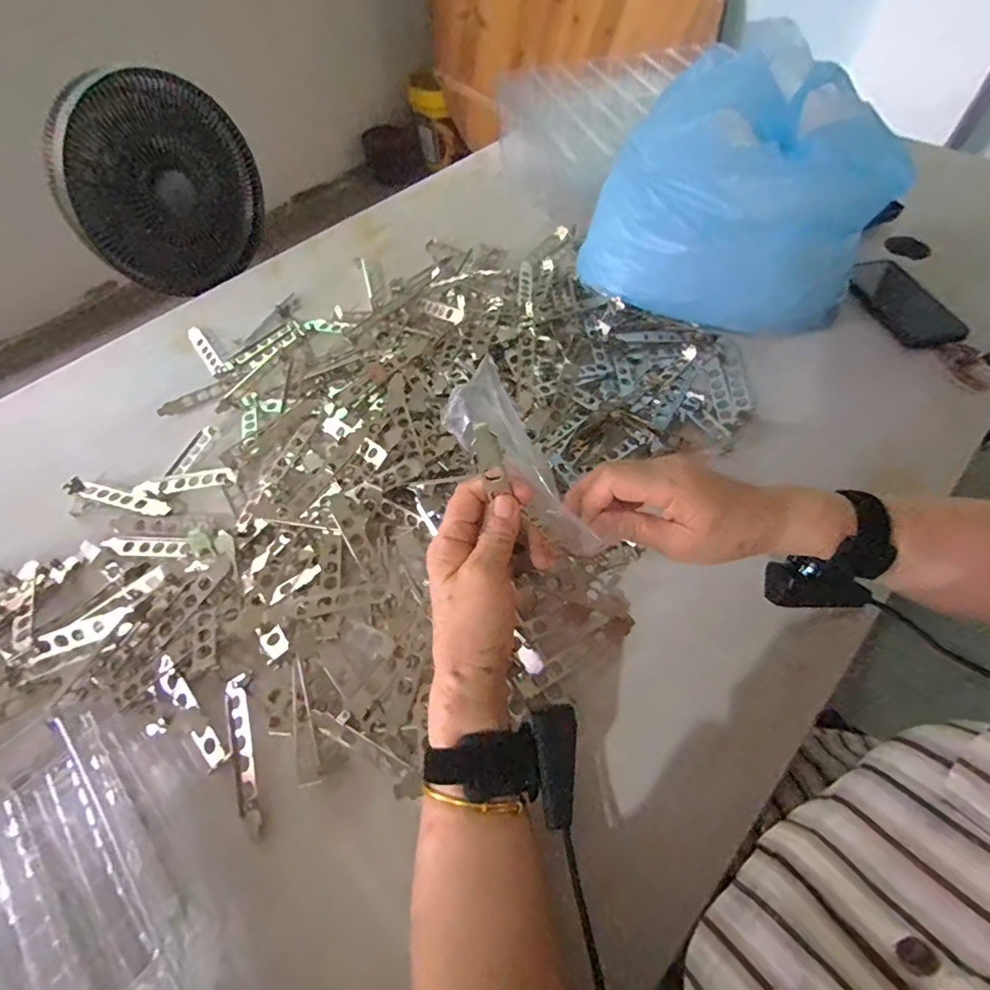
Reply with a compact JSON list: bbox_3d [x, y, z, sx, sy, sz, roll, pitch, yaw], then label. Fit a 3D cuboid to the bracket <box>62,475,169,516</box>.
[{"bbox_3d":[-0.398,0.002,0.521,0.120,0.008,0.020,12,58,10],"label":"bracket"}]

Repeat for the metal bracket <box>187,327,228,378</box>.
[{"bbox_3d":[-0.374,-0.187,0.640,0.019,0.005,0.106,-34,62,-18],"label":"metal bracket"}]

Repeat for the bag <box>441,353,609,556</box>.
[{"bbox_3d":[0.019,-0.019,0.349,0.048,0.022,0.150,-35,87,-18],"label":"bag"}]

